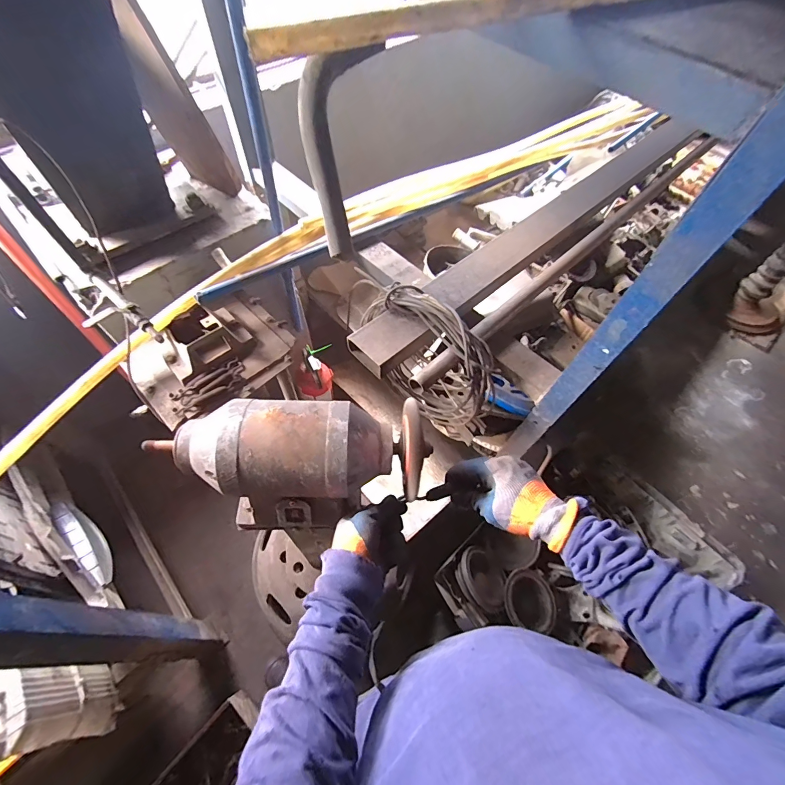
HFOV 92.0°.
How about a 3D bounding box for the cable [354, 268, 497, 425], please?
[{"bbox_3d":[0.082,-0.078,0.866,0.303,0.297,0.075,35,57,22],"label":"cable"}]

